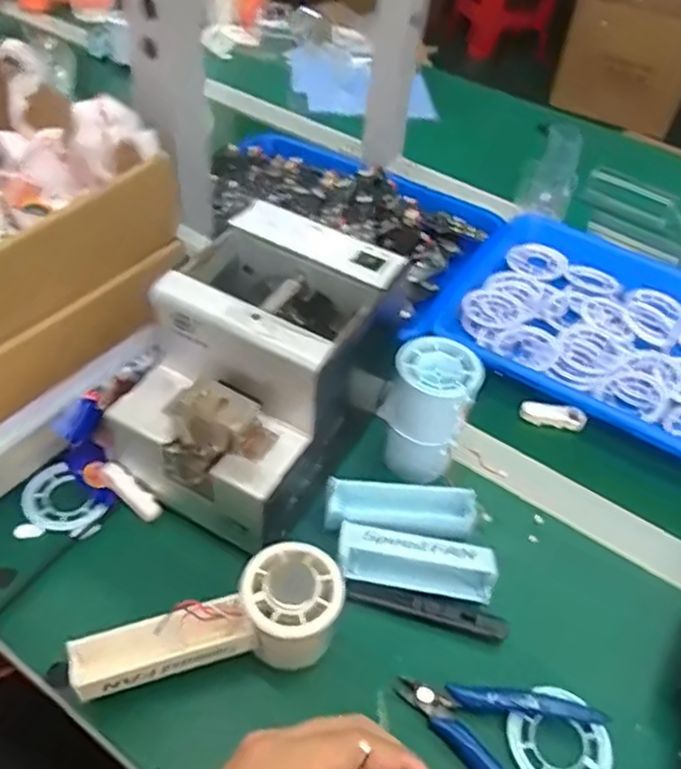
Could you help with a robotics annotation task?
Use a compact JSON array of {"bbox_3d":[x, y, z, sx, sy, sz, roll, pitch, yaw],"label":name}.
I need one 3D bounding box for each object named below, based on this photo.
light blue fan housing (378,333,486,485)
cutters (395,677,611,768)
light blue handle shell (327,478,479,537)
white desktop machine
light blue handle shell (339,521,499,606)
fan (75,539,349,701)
[{"bbox_3d":[0.063,0.020,0.493,0.056,0.097,0.054,20,47,12],"label":"light blue fan housing"},{"bbox_3d":[0.088,0.198,0.388,0.111,0.014,0.065,21,48,13],"label":"cutters"},{"bbox_3d":[0.042,0.089,0.477,0.104,0.032,0.027,2,46,-5],"label":"light blue handle shell"},{"bbox_3d":[-0.057,-0.008,0.472,0.130,0.147,0.171,26,49,17],"label":"white desktop machine"},{"bbox_3d":[0.051,0.119,0.449,0.103,0.025,0.034,10,46,2],"label":"light blue handle shell"},{"bbox_3d":[-0.077,0.139,0.396,0.146,0.057,0.053,-6,47,-12],"label":"fan"}]

